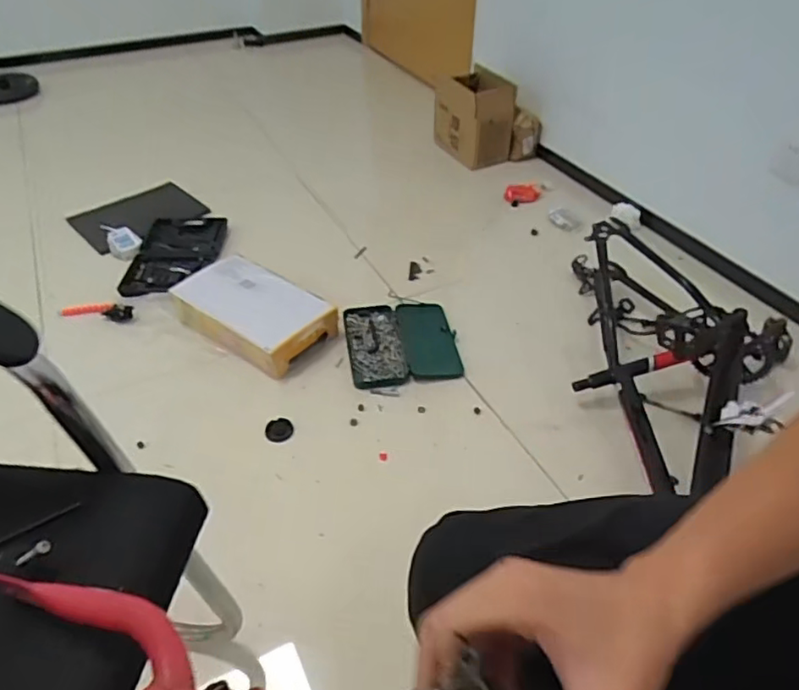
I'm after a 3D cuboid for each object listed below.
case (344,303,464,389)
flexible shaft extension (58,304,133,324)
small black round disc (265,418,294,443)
[{"bbox_3d":[0.005,-0.008,1.374,0.244,0.027,0.256,-7,42,-8],"label":"case"},{"bbox_3d":[-0.729,-0.082,1.448,0.178,0.039,0.023,6,43,2],"label":"flexible shaft extension"},{"bbox_3d":[-0.237,0.168,1.192,0.053,0.010,0.053,0,41,0],"label":"small black round disc"}]

